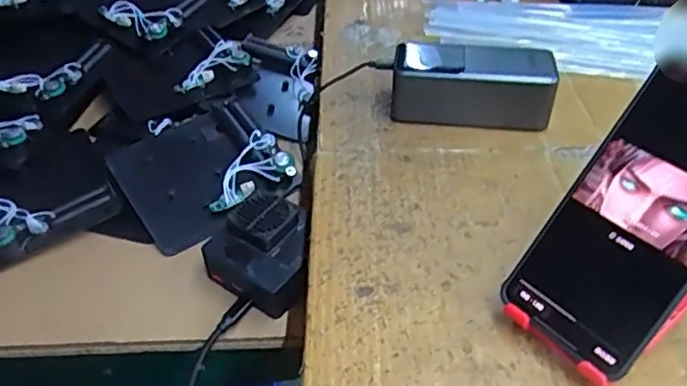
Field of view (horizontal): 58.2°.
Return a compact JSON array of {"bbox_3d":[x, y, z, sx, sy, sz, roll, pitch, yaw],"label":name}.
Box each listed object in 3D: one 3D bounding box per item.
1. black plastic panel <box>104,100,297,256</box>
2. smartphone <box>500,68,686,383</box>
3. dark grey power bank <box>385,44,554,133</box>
[{"bbox_3d":[-0.118,-0.020,0.519,0.128,0.015,0.113,-30,61,-21],"label":"black plastic panel"},{"bbox_3d":[0.157,0.012,0.324,0.074,0.004,0.158,40,101,35],"label":"smartphone"},{"bbox_3d":[0.106,-0.091,0.510,0.127,0.051,0.049,2,42,7],"label":"dark grey power bank"}]

